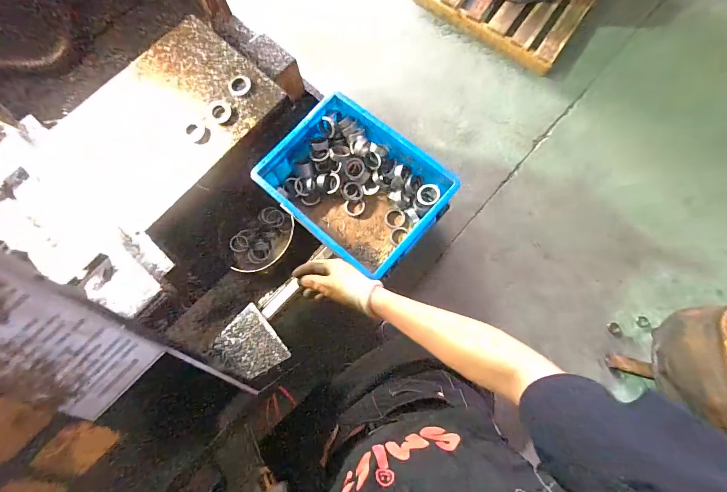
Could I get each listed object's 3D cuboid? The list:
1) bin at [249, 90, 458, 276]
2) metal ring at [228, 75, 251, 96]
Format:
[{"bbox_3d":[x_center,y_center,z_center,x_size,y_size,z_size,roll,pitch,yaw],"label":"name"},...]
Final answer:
[{"bbox_3d":[-0.019,-0.123,0.731,0.341,0.128,0.262,43,82,8],"label":"bin"},{"bbox_3d":[-0.265,-0.344,0.723,0.048,0.007,0.050,0,79,0],"label":"metal ring"}]

